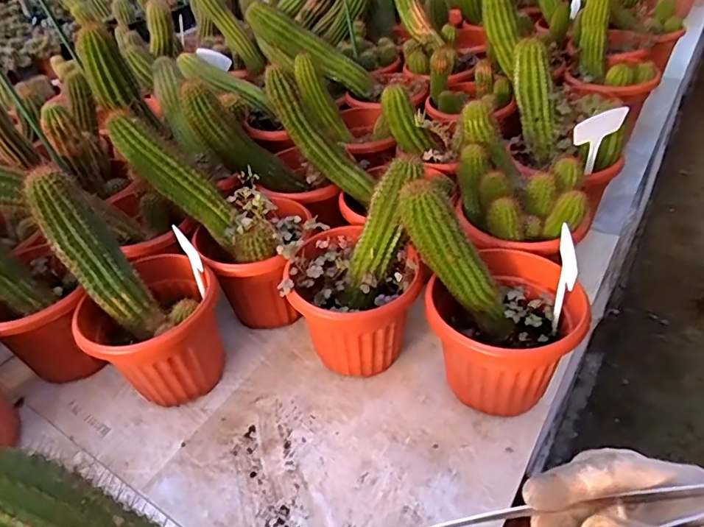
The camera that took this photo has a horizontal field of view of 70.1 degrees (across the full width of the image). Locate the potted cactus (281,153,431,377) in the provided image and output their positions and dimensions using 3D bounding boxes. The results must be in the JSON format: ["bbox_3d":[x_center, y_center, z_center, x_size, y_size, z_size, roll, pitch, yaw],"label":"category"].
[{"bbox_3d":[0.009,0.020,0.694,0.193,0.246,0.169,-7,40,0],"label":"potted cactus"}]

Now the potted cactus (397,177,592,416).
[{"bbox_3d":[0.185,0.044,0.625,0.184,0.263,0.196,-20,41,-15],"label":"potted cactus"}]

